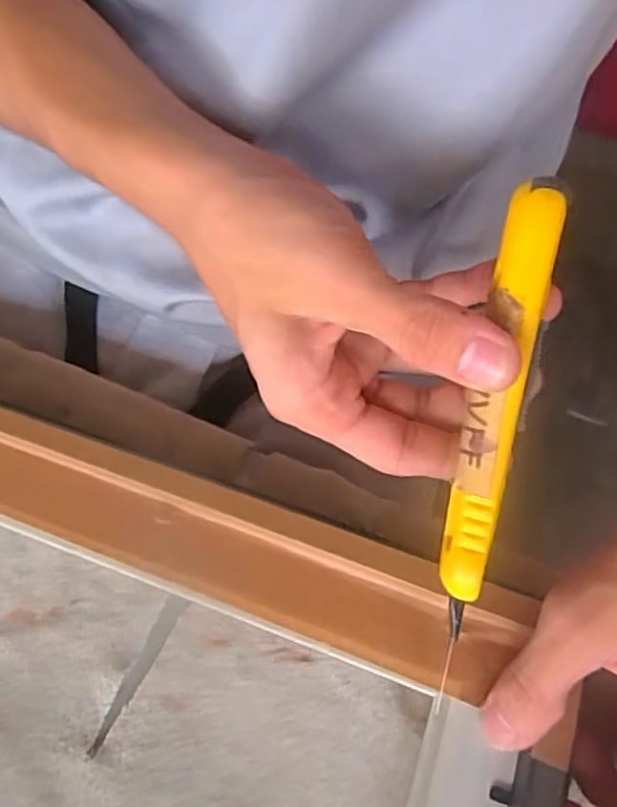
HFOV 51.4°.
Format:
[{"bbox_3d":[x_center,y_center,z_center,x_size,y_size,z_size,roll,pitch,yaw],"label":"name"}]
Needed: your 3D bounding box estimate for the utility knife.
[{"bbox_3d":[0.056,0.001,0.190,0.016,0.015,0.130,11,95,7],"label":"utility knife"}]

